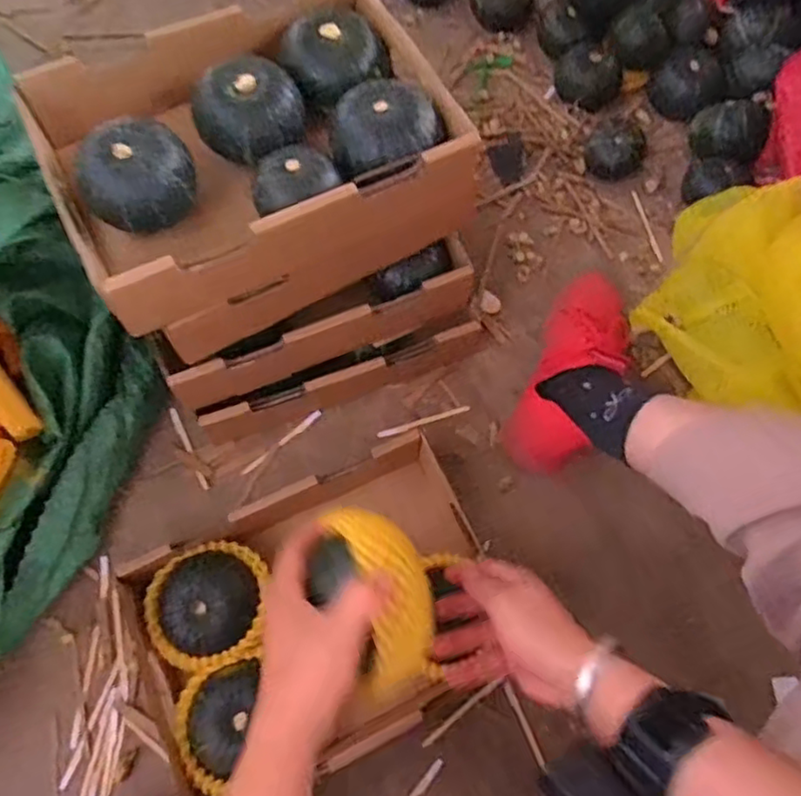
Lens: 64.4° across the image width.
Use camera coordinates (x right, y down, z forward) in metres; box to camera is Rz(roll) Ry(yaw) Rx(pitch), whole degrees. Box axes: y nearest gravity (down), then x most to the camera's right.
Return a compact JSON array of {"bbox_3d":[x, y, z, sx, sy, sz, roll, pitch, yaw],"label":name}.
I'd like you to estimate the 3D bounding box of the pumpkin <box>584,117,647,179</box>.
[{"bbox_3d":[0.271,-0.313,0.802,0.073,0.052,0.059,21,69,9],"label":"pumpkin"}]

